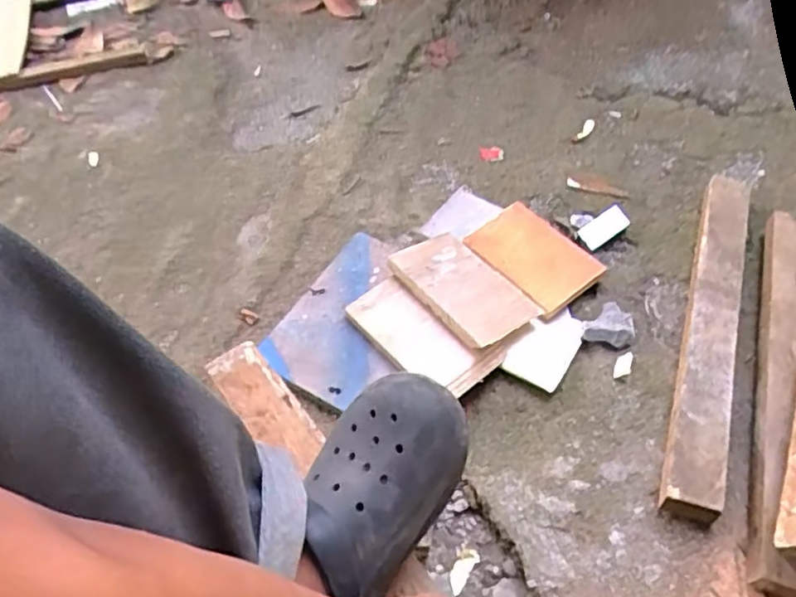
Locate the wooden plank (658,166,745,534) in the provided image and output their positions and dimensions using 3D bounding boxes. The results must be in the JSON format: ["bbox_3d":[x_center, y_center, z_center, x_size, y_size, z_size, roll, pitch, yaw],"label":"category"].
[{"bbox_3d":[0.389,0.026,0.822,0.061,0.047,0.522,13,54,17],"label":"wooden plank"}]

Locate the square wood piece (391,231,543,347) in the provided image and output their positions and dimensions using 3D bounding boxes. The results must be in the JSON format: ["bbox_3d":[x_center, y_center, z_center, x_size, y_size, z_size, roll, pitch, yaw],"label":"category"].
[{"bbox_3d":[0.082,-0.016,0.848,0.114,0.015,0.182,-23,51,-30],"label":"square wood piece"}]

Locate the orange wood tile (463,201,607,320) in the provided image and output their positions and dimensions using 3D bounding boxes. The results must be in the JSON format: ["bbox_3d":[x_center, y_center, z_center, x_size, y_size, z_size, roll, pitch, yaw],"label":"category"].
[{"bbox_3d":[0.178,-0.058,0.886,0.105,0.016,0.161,-39,61,-10],"label":"orange wood tile"}]

